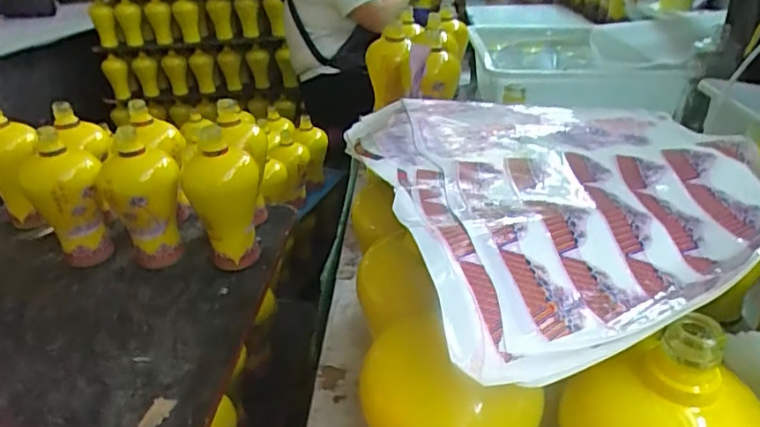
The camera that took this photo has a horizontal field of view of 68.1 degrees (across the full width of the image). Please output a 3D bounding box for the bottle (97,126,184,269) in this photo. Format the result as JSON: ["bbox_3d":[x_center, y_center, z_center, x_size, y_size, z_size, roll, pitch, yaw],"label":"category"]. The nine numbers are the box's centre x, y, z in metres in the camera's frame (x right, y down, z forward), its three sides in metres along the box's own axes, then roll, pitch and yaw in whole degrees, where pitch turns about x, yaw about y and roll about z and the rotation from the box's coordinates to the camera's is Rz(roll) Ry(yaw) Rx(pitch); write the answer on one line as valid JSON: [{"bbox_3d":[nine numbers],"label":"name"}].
[{"bbox_3d":[-0.326,-0.013,0.785,0.099,0.191,0.075,-17,32,-22],"label":"bottle"}]

